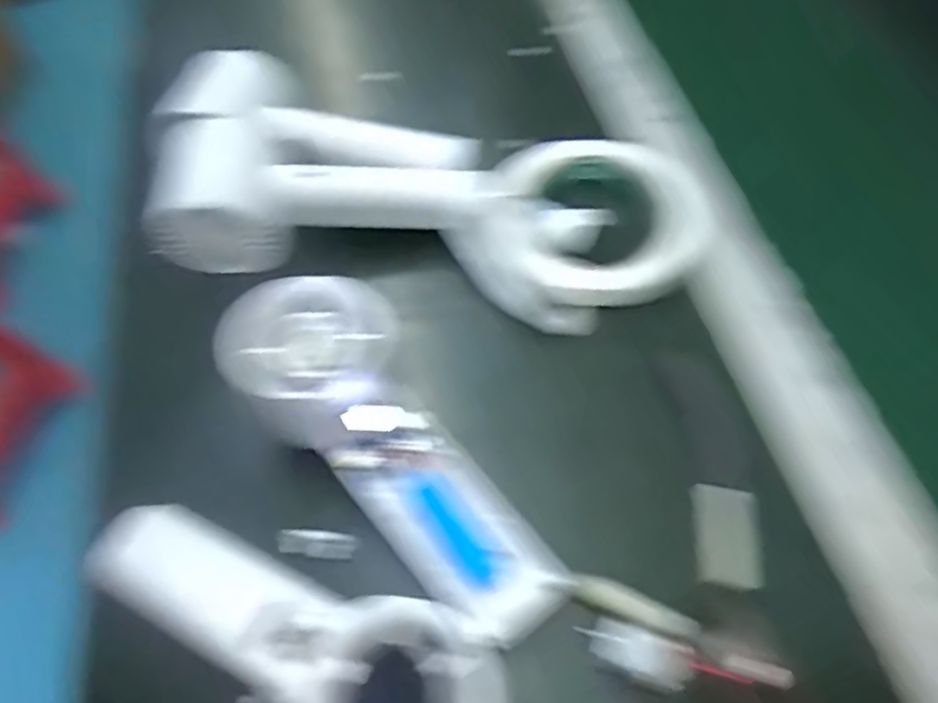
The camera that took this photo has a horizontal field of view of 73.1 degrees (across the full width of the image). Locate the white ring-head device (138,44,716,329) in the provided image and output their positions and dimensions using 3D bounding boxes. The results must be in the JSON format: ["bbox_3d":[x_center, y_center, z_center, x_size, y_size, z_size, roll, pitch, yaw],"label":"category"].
[{"bbox_3d":[-0.023,-0.081,0.323,0.279,0.055,0.132,8,61,5],"label":"white ring-head device"}]

